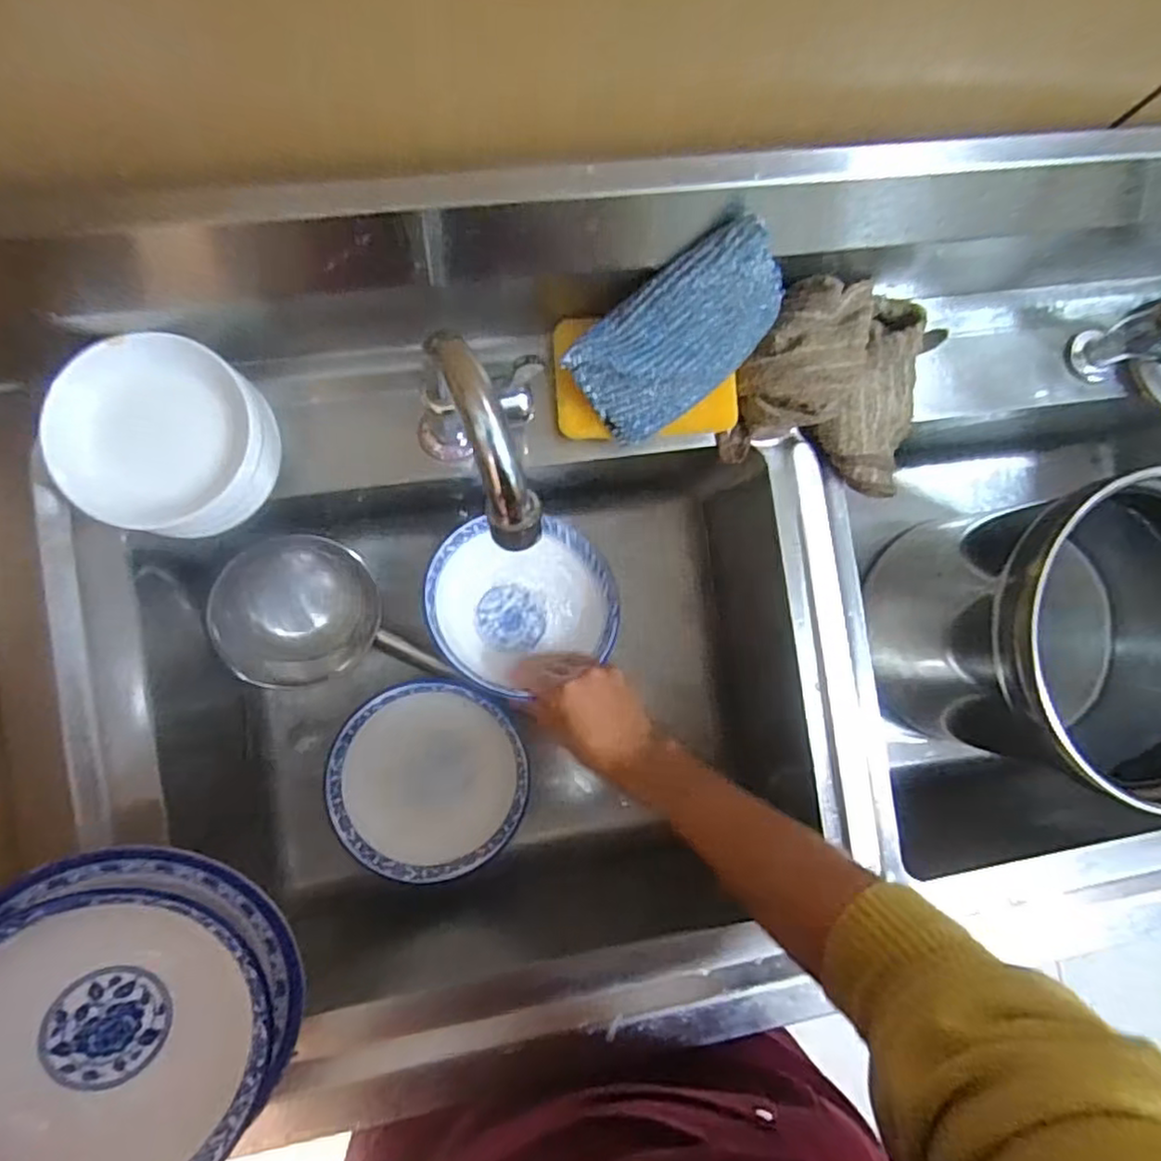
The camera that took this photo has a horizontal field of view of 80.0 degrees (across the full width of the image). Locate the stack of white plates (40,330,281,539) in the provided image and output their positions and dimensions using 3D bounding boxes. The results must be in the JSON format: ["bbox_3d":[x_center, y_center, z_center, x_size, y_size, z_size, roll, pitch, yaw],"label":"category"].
[{"bbox_3d":[-0.220,-0.073,0.380,0.099,0.065,0.101,14,87,-6],"label":"stack of white plates"}]

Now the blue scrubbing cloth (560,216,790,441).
[{"bbox_3d":[0.057,-0.136,0.388,0.123,0.026,0.073,-36,121,23],"label":"blue scrubbing cloth"}]

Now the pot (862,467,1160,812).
[{"bbox_3d":[0.399,0.043,0.575,0.227,0.218,0.223,0,88,-6],"label":"pot"}]

